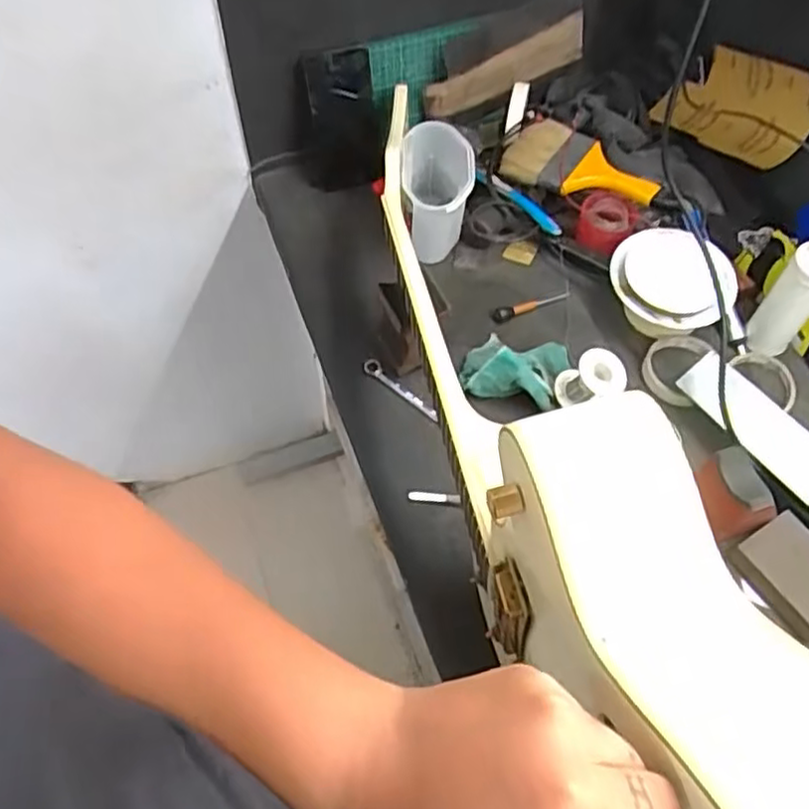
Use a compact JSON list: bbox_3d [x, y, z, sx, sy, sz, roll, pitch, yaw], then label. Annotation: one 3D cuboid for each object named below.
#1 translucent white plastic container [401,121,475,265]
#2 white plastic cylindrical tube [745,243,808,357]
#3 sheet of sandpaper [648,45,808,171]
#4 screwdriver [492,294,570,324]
[{"bbox_3d":[0.039,-0.251,0.843,0.082,0.097,0.141,3,58,2],"label":"translucent white plastic container"},{"bbox_3d":[0.415,-0.110,0.754,0.051,0.131,0.046,35,65,20],"label":"white plastic cylindrical tube"},{"bbox_3d":[0.401,-0.361,0.846,0.046,0.109,0.189,8,31,-42],"label":"sheet of sandpaper"},{"bbox_3d":[0.148,-0.115,0.825,0.097,0.018,0.015,-18,60,-10],"label":"screwdriver"}]

